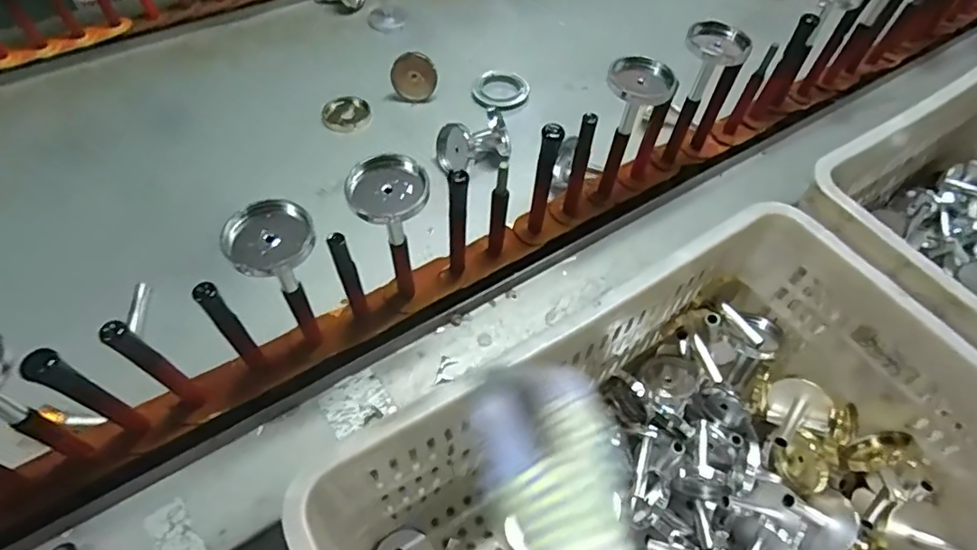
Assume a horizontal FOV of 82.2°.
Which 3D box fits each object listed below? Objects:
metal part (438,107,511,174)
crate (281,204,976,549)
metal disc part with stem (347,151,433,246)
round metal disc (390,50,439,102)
[{"bbox_3d":[-0.016,-0.172,0.734,0.099,0.049,0.071,-11,56,-10],"label":"metal part"},{"bbox_3d":[0.187,0.226,0.523,0.574,0.283,0.349,-27,60,-20],"label":"crate"},{"bbox_3d":[-0.085,-0.061,0.479,0.063,0.075,0.068,1,54,-2],"label":"metal disc part with stem"},{"bbox_3d":[-0.108,-0.293,0.829,0.066,0.067,0.018,-34,22,19],"label":"round metal disc"}]

